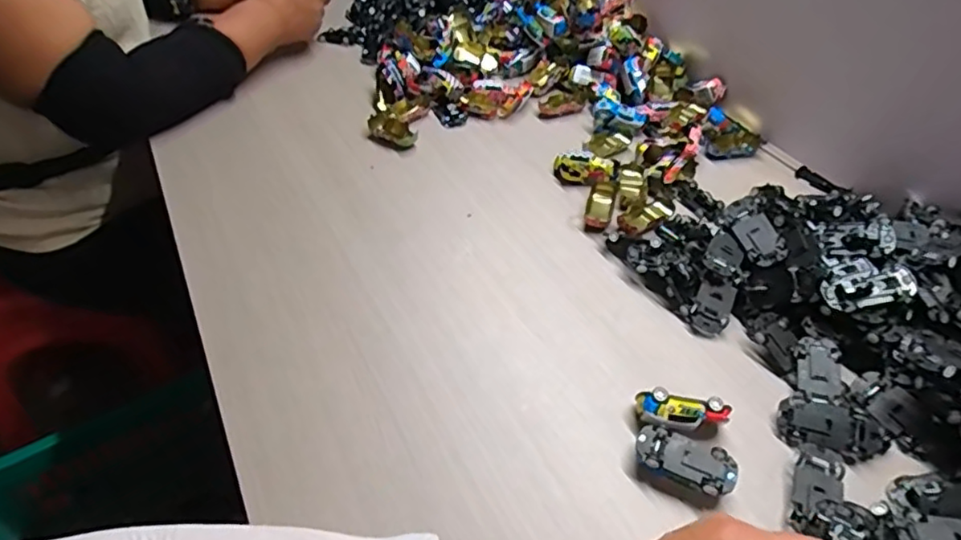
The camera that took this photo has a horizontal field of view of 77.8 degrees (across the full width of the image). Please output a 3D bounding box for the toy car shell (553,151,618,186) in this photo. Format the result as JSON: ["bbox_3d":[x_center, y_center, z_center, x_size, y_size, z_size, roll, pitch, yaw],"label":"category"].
[{"bbox_3d":[0.113,-0.109,0.649,0.066,0.027,0.034,15,47,16],"label":"toy car shell"}]

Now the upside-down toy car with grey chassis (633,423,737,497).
[{"bbox_3d":[0.138,0.131,0.403,0.064,0.018,0.033,19,48,20],"label":"upside-down toy car with grey chassis"}]

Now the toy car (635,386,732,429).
[{"bbox_3d":[0.142,0.105,0.424,0.064,0.034,0.021,6,45,7],"label":"toy car"}]

